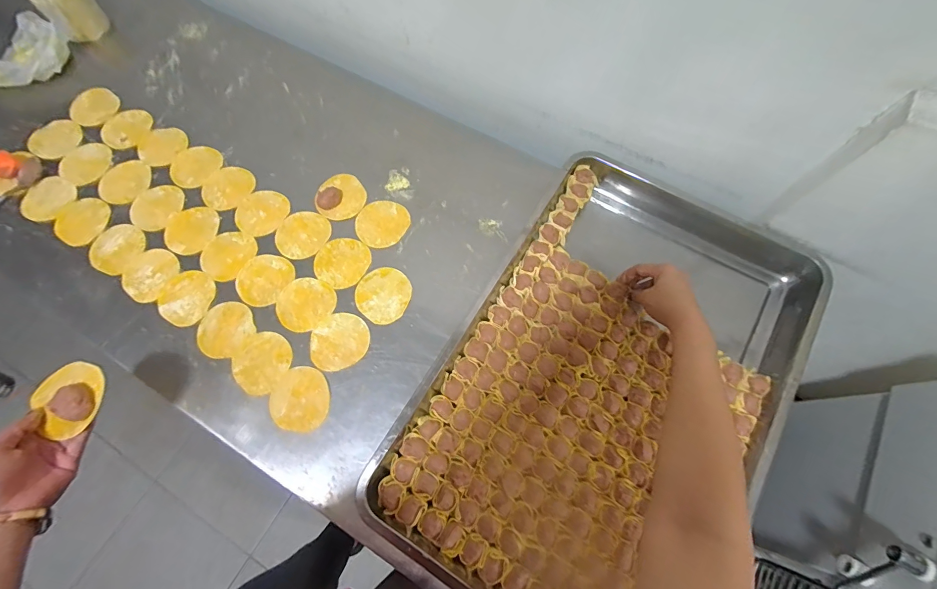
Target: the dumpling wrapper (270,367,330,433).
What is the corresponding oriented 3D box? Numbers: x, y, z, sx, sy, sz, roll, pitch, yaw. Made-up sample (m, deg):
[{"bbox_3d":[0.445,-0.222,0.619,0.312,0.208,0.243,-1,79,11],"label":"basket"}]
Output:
[{"bbox_3d":[-0.227,0.141,0.534,0.079,0.004,0.082,0,72,1],"label":"dumpling wrapper"}]

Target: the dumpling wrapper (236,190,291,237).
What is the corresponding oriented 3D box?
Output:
[{"bbox_3d":[-0.334,-0.135,0.640,0.082,0.004,0.080,1,68,-2],"label":"dumpling wrapper"}]

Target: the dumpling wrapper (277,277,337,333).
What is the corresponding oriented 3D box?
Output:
[{"bbox_3d":[-0.241,0.012,0.582,0.079,0.004,0.080,0,72,1],"label":"dumpling wrapper"}]

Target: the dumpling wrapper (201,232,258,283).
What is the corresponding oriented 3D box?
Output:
[{"bbox_3d":[-0.373,-0.062,0.612,0.074,0.004,0.081,0,71,-1],"label":"dumpling wrapper"}]

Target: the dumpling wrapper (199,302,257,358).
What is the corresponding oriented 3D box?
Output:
[{"bbox_3d":[-0.352,0.050,0.571,0.078,0.004,0.081,35,75,11],"label":"dumpling wrapper"}]

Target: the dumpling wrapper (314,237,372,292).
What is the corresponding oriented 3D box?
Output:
[{"bbox_3d":[-0.194,-0.050,0.604,0.081,0.006,0.079,0,72,1],"label":"dumpling wrapper"}]

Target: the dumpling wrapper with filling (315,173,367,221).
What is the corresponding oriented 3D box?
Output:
[{"bbox_3d":[-0.207,-0.160,0.637,0.079,0.010,0.080,0,72,1],"label":"dumpling wrapper with filling"}]

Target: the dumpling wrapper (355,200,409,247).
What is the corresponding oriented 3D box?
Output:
[{"bbox_3d":[-0.138,-0.114,0.624,0.077,0.004,0.082,34,75,11],"label":"dumpling wrapper"}]

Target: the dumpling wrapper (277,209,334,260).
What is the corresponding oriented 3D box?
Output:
[{"bbox_3d":[-0.261,-0.094,0.621,0.078,0.004,0.083,0,71,-1],"label":"dumpling wrapper"}]

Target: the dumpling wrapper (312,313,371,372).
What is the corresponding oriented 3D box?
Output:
[{"bbox_3d":[-0.183,0.067,0.561,0.082,0.006,0.078,0,72,1],"label":"dumpling wrapper"}]

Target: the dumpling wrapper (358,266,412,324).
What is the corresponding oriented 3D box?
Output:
[{"bbox_3d":[-0.126,0.000,0.585,0.078,0.004,0.082,25,74,8],"label":"dumpling wrapper"}]

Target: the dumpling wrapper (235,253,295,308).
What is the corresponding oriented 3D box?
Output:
[{"bbox_3d":[-0.309,-0.024,0.595,0.077,0.004,0.082,0,72,1],"label":"dumpling wrapper"}]

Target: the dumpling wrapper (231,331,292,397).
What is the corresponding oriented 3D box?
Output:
[{"bbox_3d":[-0.289,0.096,0.555,0.074,0.006,0.083,32,75,10],"label":"dumpling wrapper"}]

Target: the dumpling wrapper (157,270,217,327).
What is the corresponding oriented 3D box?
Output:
[{"bbox_3d":[-0.420,0.004,0.588,0.076,0.004,0.081,24,74,8],"label":"dumpling wrapper"}]

